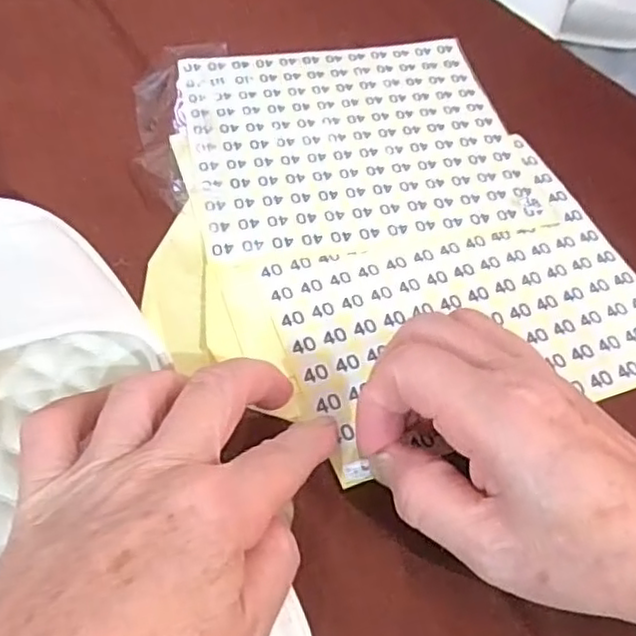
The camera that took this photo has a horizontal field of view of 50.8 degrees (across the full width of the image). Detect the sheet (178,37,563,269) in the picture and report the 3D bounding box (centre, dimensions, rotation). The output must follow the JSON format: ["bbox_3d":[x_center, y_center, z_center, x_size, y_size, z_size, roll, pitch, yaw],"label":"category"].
[{"bbox_3d":[0.018,-0.098,0.359,0.169,0.004,0.155,-8,56,-10],"label":"sheet"}]

